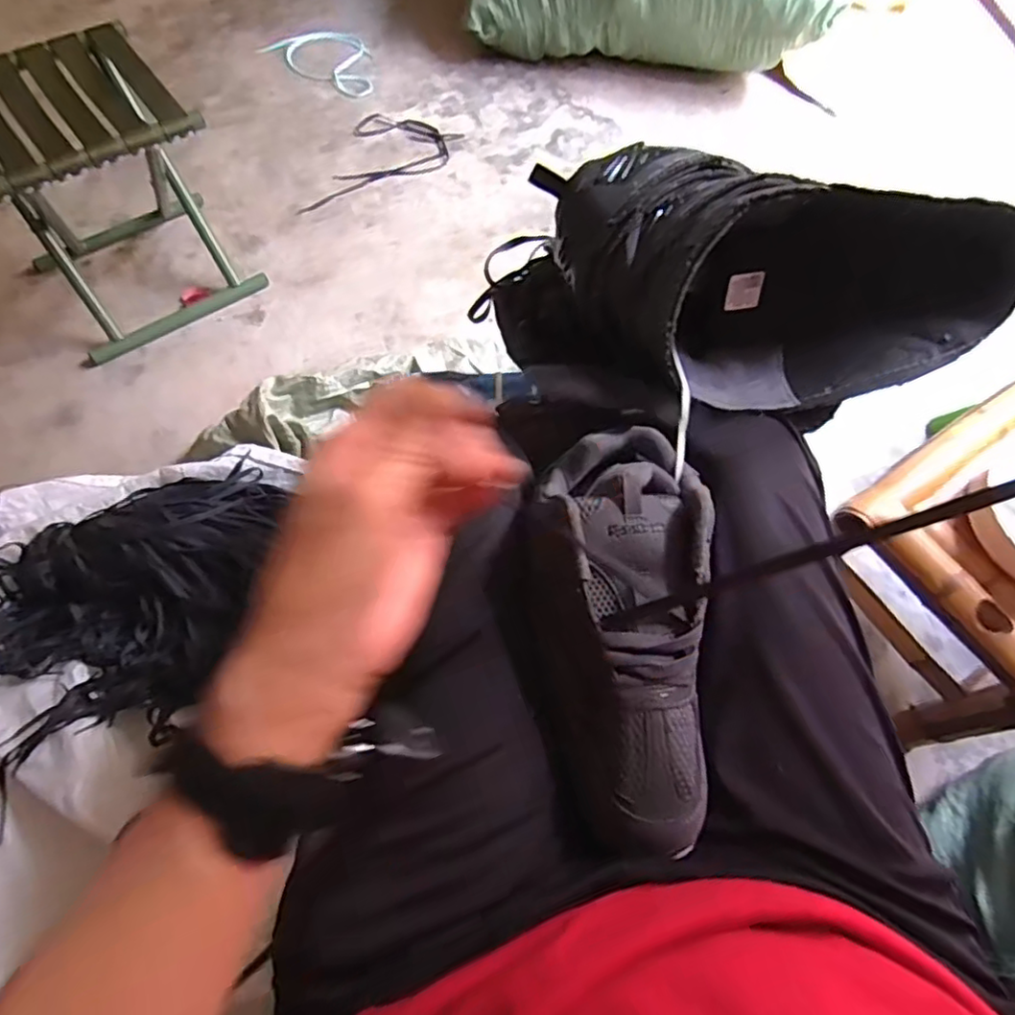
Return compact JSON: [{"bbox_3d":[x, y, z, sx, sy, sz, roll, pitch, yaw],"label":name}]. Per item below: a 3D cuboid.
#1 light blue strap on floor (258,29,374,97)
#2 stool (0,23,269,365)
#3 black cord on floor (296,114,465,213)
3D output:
[{"bbox_3d":[-0.388,-0.999,1.368,0.279,0.017,0.172,33,66,13],"label":"light blue strap on floor"},{"bbox_3d":[-0.610,-0.463,0.933,0.294,0.304,0.275,-36,70,-19],"label":"stool"},{"bbox_3d":[-0.244,-0.678,1.218,0.212,0.014,0.304,17,64,6],"label":"black cord on floor"}]

